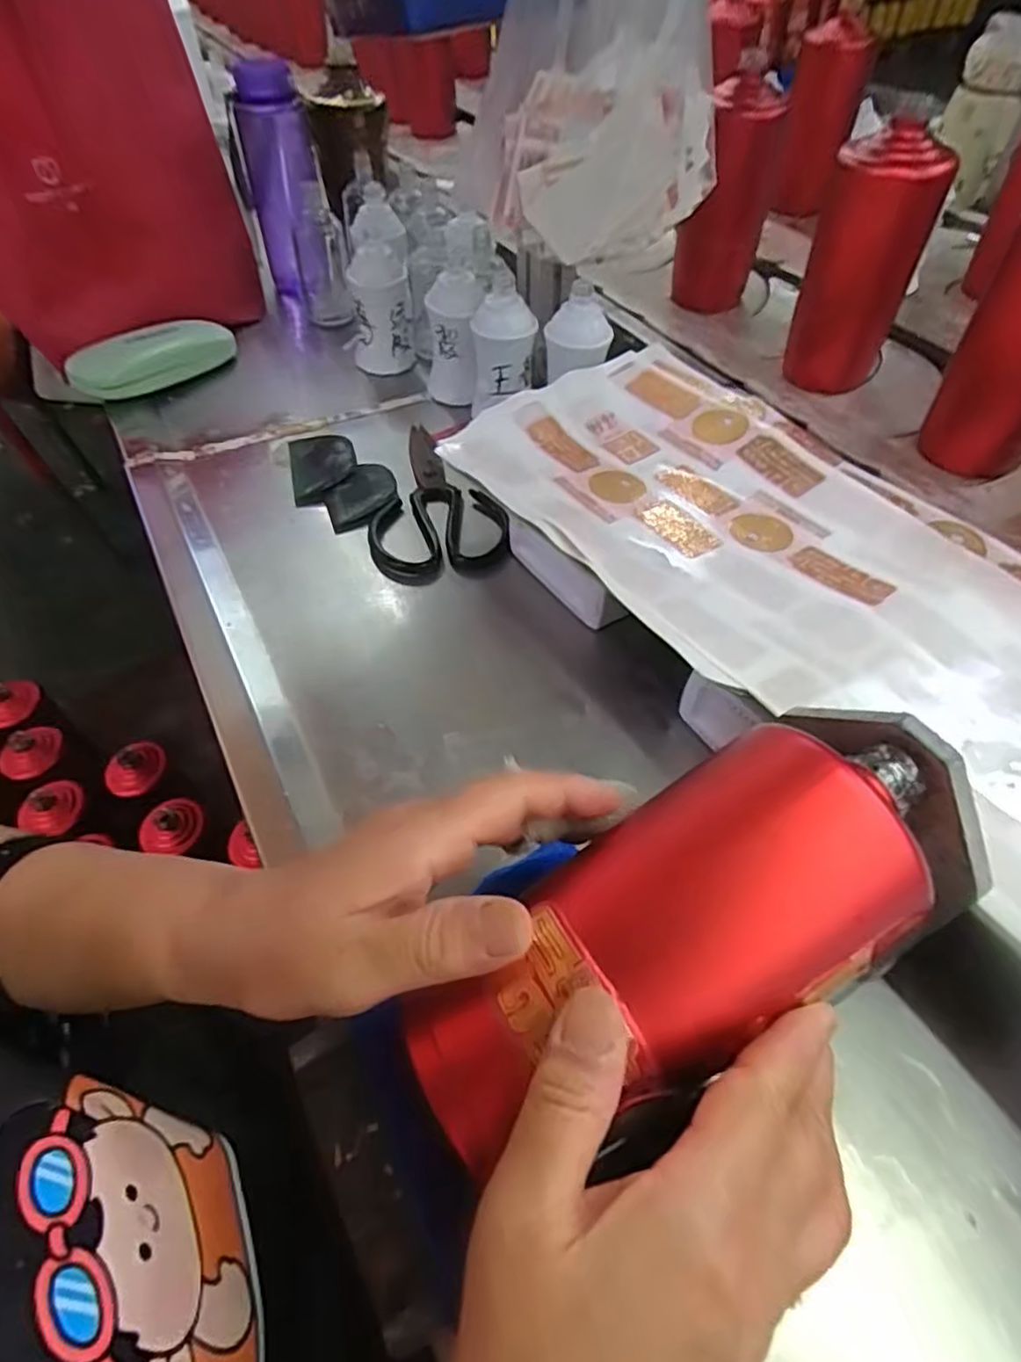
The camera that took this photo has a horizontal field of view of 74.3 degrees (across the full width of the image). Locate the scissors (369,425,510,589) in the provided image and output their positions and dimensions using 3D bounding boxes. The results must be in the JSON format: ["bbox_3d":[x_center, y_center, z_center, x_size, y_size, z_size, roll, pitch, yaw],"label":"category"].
[{"bbox_3d":[-0.069,-0.155,0.549,0.102,0.012,0.199,-12,53,-8],"label":"scissors"}]

